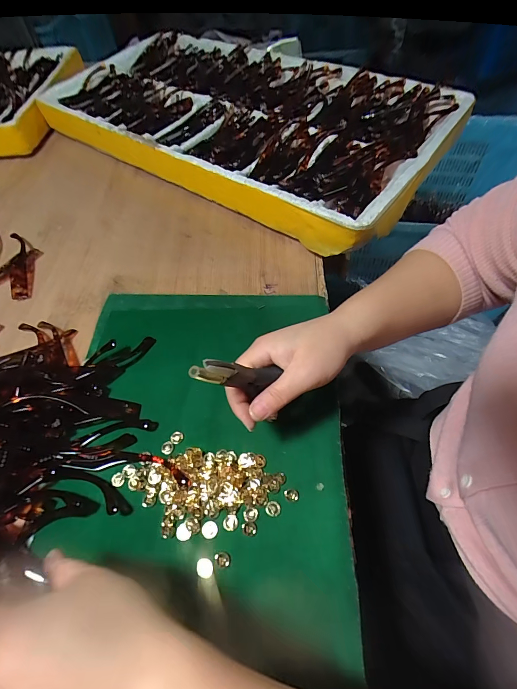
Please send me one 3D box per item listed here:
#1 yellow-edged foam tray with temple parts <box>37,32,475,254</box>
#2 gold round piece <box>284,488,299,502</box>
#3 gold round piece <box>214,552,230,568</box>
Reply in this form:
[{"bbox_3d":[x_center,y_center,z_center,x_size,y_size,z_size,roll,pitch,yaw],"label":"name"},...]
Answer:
[{"bbox_3d":[-0.045,-0.393,0.587,0.694,0.082,0.346,33,67,23],"label":"yellow-edged foam tray with temple parts"},{"bbox_3d":[0.029,0.132,0.296,0.013,0.004,0.010,-5,56,1],"label":"gold round piece"},{"bbox_3d":[-0.030,0.176,0.274,0.011,0.004,0.012,-2,56,3],"label":"gold round piece"}]

